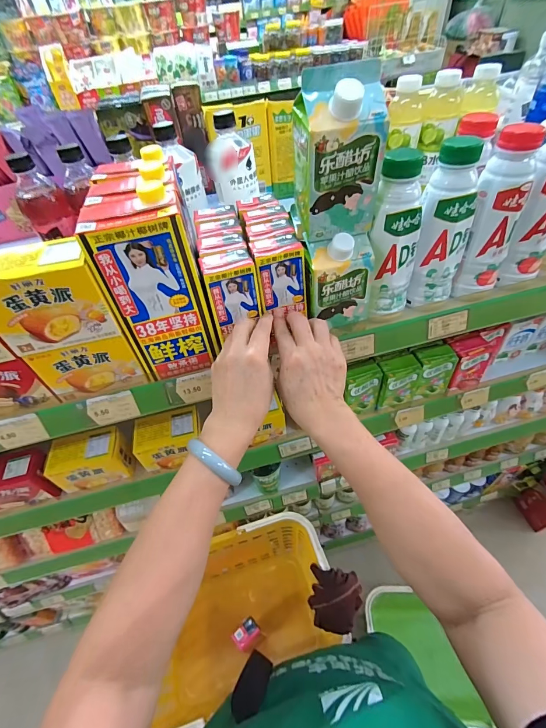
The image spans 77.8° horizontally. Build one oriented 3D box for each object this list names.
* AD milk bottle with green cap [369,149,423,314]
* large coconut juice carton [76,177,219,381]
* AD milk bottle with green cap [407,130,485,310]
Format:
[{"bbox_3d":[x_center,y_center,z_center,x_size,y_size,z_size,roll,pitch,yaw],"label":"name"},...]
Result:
[{"bbox_3d":[0.141,-0.138,0.392,0.059,0.174,0.049,4,49,10],"label":"AD milk bottle with green cap"},{"bbox_3d":[-0.130,-0.082,0.379,0.093,0.198,0.082,-23,50,-14],"label":"large coconut juice carton"},{"bbox_3d":[0.203,-0.155,0.403,0.061,0.178,0.054,16,52,19],"label":"AD milk bottle with green cap"}]

